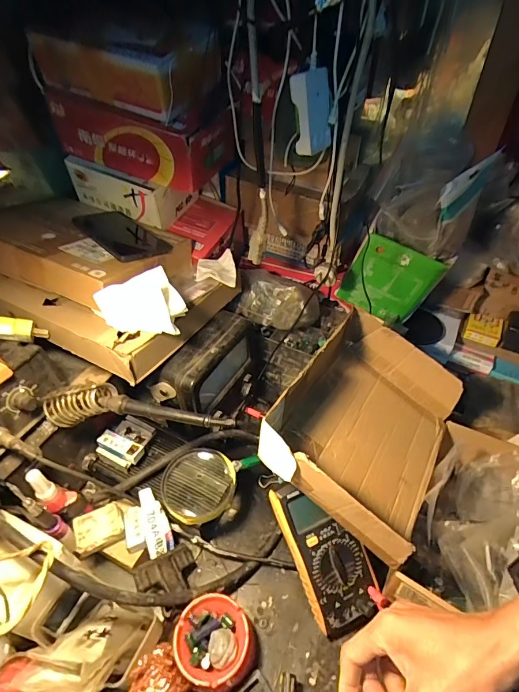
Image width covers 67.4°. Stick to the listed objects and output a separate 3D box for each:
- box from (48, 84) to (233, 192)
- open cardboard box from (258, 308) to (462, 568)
[{"bbox_3d":[-0.173,-0.337,0.618,0.263,0.105,0.142,18,47,19],"label":"box"},{"bbox_3d":[0.139,0.092,0.483,0.209,0.080,0.277,37,47,7],"label":"open cardboard box"}]

